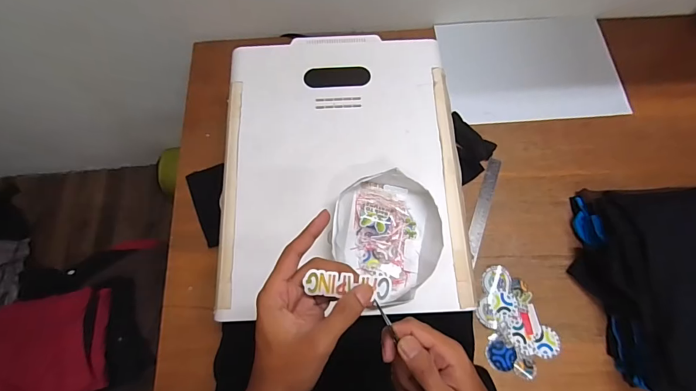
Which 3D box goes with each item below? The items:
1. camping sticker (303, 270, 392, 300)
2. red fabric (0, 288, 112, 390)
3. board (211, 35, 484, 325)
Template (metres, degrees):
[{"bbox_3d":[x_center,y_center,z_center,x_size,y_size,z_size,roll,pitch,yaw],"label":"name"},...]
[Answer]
[{"bbox_3d":[0.001,0.080,0.320,0.073,0.004,0.021,1,91,4],"label":"camping sticker"},{"bbox_3d":[-0.680,0.347,0.792,0.263,0.068,0.247,-11,70,-3],"label":"red fabric"},{"bbox_3d":[-0.013,-0.062,0.630,0.393,0.032,0.504,-3,71,0],"label":"board"}]

